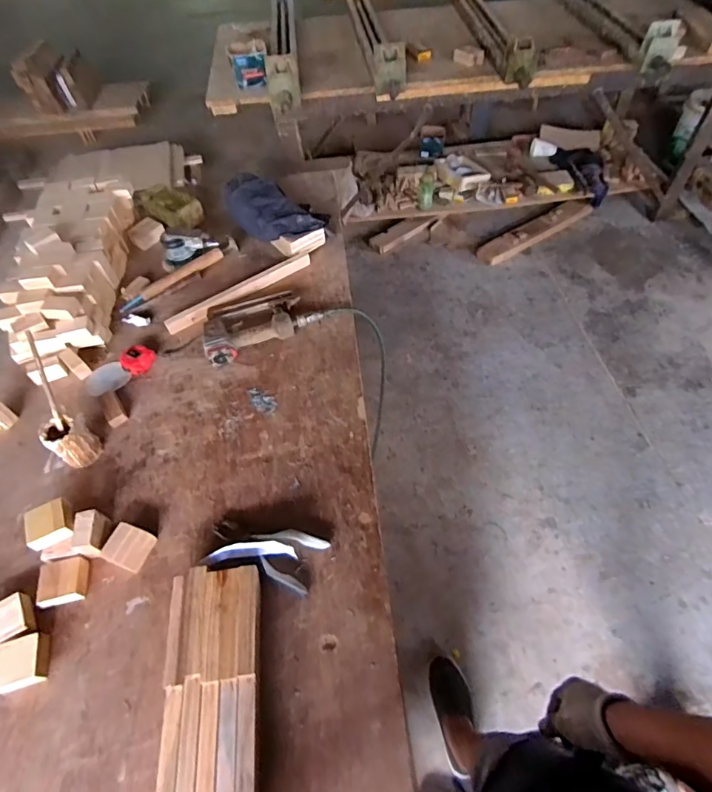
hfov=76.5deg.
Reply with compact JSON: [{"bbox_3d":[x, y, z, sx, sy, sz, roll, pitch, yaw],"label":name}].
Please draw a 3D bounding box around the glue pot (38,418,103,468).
[{"bbox_3d":[-0.554,0.084,0.873,0.074,0.081,0.071,33,62,22],"label":"glue pot"}]

